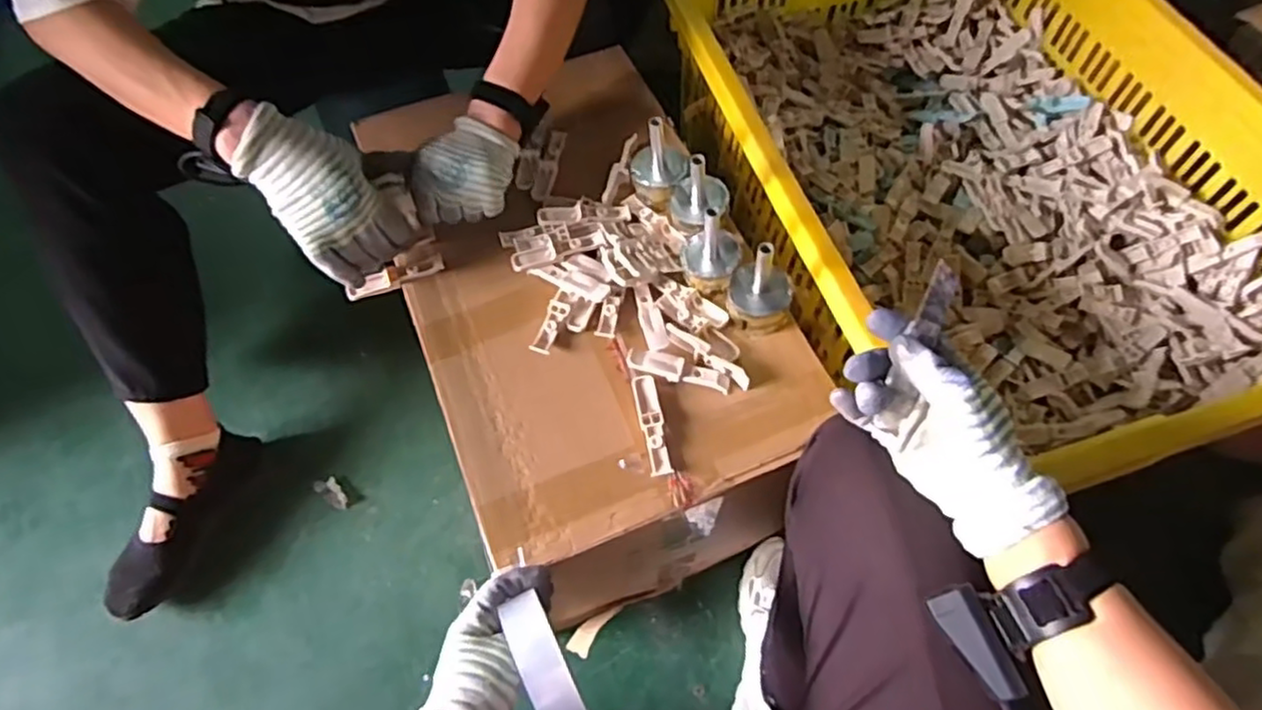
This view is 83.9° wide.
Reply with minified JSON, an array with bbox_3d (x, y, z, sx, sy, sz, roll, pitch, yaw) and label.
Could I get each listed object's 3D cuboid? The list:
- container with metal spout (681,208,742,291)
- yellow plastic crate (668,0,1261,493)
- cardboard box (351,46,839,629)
[{"bbox_3d":[0.081,-0.109,0.695,0.060,0.082,0.056,10,61,5],"label":"container with metal spout"},{"bbox_3d":[0.411,-0.247,0.885,0.595,0.206,0.818,-15,62,-9],"label":"yellow plastic crate"},{"bbox_3d":[-0.059,-0.027,0.859,0.340,0.281,0.568,-19,62,-11],"label":"cardboard box"}]

